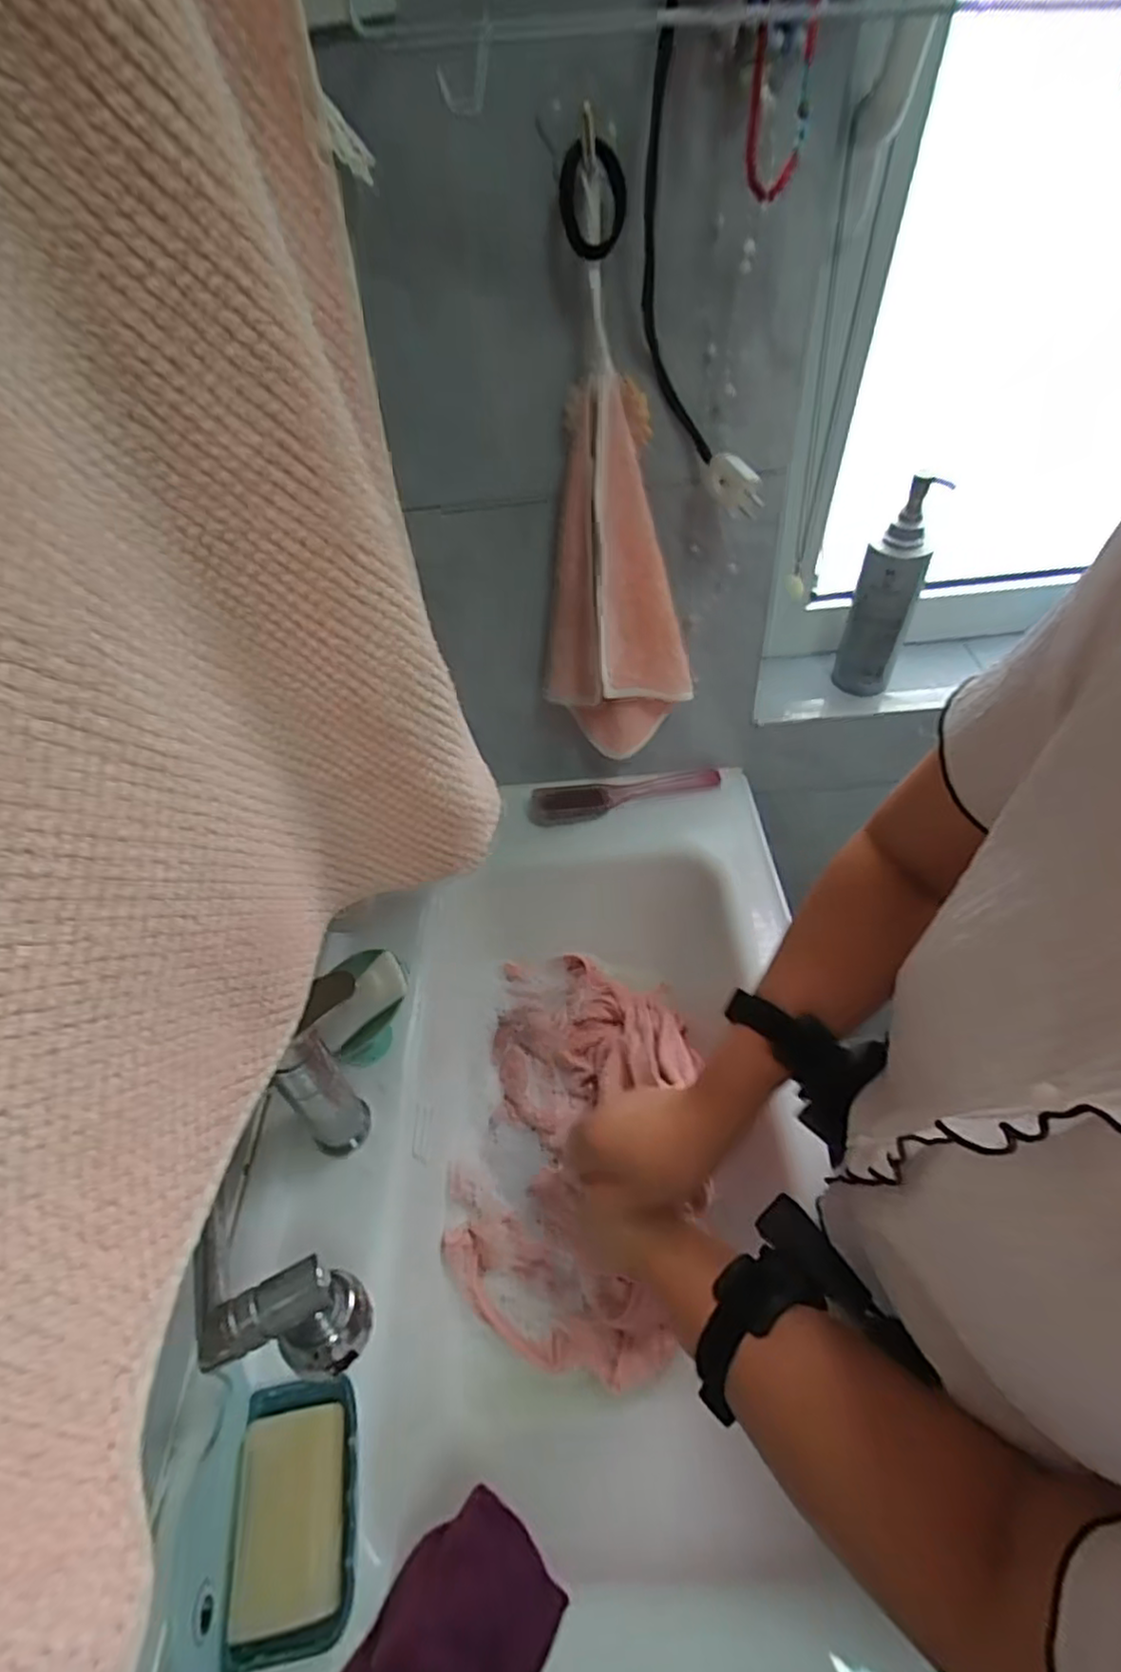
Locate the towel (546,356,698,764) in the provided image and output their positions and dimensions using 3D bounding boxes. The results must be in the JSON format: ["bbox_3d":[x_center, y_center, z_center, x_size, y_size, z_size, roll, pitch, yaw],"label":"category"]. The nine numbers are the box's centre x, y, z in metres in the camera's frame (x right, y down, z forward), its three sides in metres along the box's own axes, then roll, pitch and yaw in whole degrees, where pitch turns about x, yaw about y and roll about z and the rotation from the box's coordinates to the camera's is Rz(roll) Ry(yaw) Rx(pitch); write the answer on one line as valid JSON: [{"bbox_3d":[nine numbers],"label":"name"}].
[{"bbox_3d":[0.054,-0.217,0.631,0.134,0.333,0.098,-18,49,-9],"label":"towel"}]

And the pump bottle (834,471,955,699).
[{"bbox_3d":[0.347,-0.255,0.731,0.066,0.227,0.052,18,53,21],"label":"pump bottle"}]

